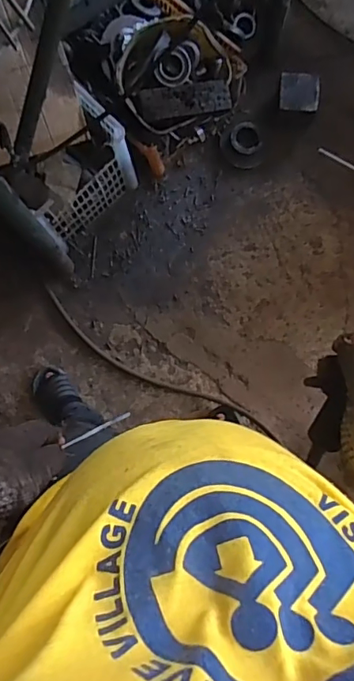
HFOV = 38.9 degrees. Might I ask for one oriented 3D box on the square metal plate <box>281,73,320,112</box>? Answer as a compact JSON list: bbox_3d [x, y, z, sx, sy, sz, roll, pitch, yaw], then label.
[{"bbox_3d":[0.314,-0.636,1.283,0.096,0.020,0.102,1,84,3],"label":"square metal plate"}]

